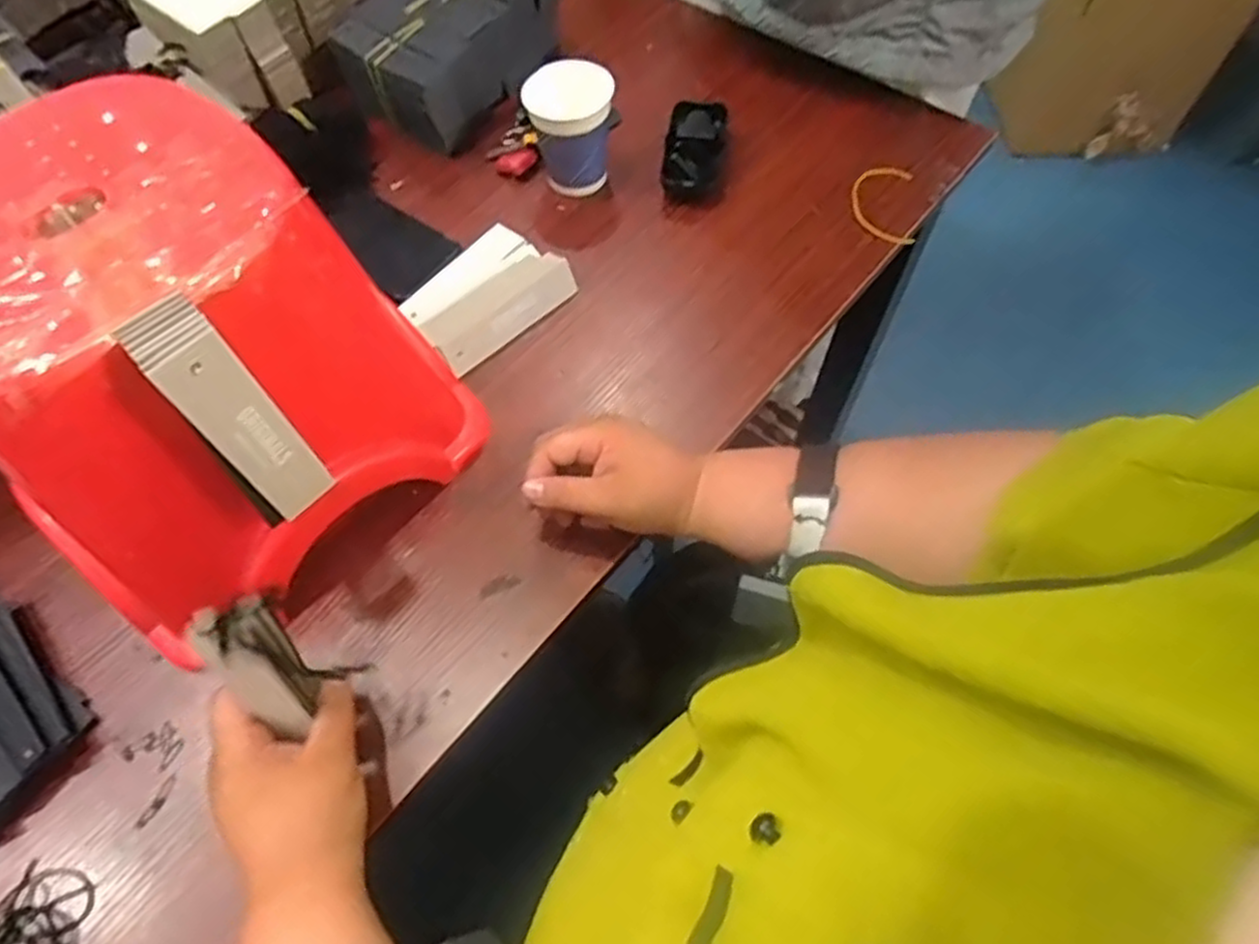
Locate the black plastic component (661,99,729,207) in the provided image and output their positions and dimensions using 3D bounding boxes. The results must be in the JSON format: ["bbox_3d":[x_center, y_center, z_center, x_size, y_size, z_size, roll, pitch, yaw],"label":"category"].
[{"bbox_3d":[0.061,-0.295,0.693,0.056,0.038,0.106,6,61,4],"label":"black plastic component"}]

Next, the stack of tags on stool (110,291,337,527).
[{"bbox_3d":[-0.191,-0.027,0.368,0.037,0.121,0.046,-38,67,-19],"label":"stack of tags on stool"}]

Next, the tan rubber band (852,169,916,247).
[{"bbox_3d":[0.227,-0.239,0.680,0.052,0.010,0.107,9,61,5],"label":"tan rubber band"}]

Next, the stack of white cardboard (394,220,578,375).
[{"bbox_3d":[-0.123,-0.151,0.614,0.129,0.029,0.101,-41,68,-20],"label":"stack of white cardboard"}]

